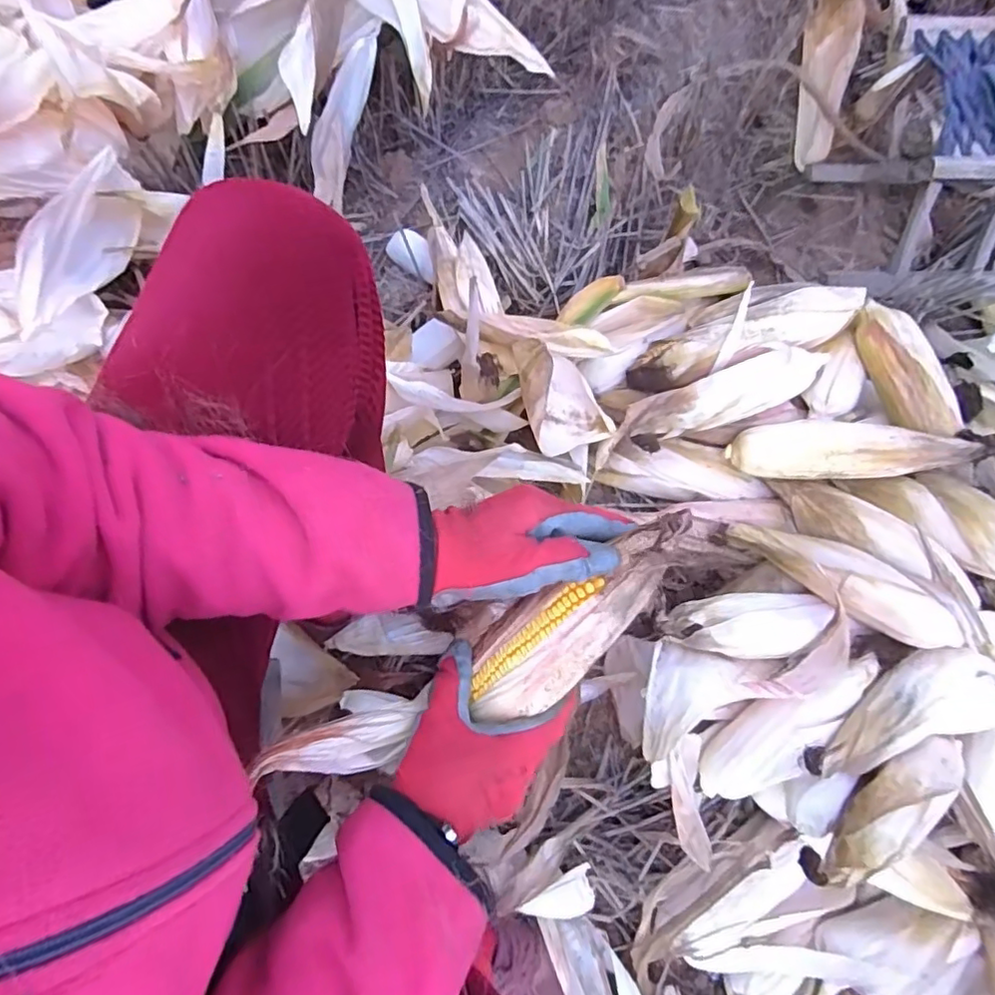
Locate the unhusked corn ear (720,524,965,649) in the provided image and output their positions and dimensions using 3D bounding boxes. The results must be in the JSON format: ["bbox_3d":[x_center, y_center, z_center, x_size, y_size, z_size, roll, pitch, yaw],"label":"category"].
[{"bbox_3d":[0.339,0.075,0.596,0.218,0.058,0.057,32,77,33],"label":"unhusked corn ear"}]

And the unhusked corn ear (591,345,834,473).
[{"bbox_3d":[0.239,-0.107,0.670,0.260,0.061,0.061,-16,77,-5],"label":"unhusked corn ear"}]

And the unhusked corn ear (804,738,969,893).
[{"bbox_3d":[0.364,0.279,0.536,0.223,0.044,0.062,-25,78,-21],"label":"unhusked corn ear"}]

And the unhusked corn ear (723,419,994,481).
[{"bbox_3d":[0.398,-0.052,0.639,0.274,0.047,0.062,0,76,15],"label":"unhusked corn ear"}]

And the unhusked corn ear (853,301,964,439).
[{"bbox_3d":[0.446,-0.141,0.654,0.064,0.049,0.169,-13,77,-4],"label":"unhusked corn ear"}]

